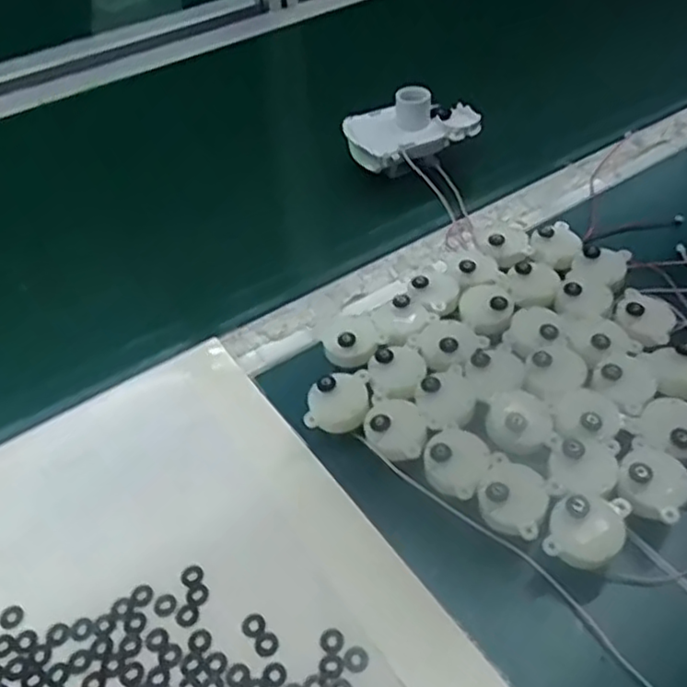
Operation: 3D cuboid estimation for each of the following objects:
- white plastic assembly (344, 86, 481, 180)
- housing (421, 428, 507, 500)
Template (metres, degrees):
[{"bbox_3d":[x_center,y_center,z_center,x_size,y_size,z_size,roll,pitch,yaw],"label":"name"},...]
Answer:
[{"bbox_3d":[0.054,-0.170,0.553,0.101,0.056,0.067,-6,47,-2],"label":"white plastic assembly"},{"bbox_3d":[0.057,0.062,0.350,0.034,0.024,0.033,-2,47,2],"label":"housing"}]

